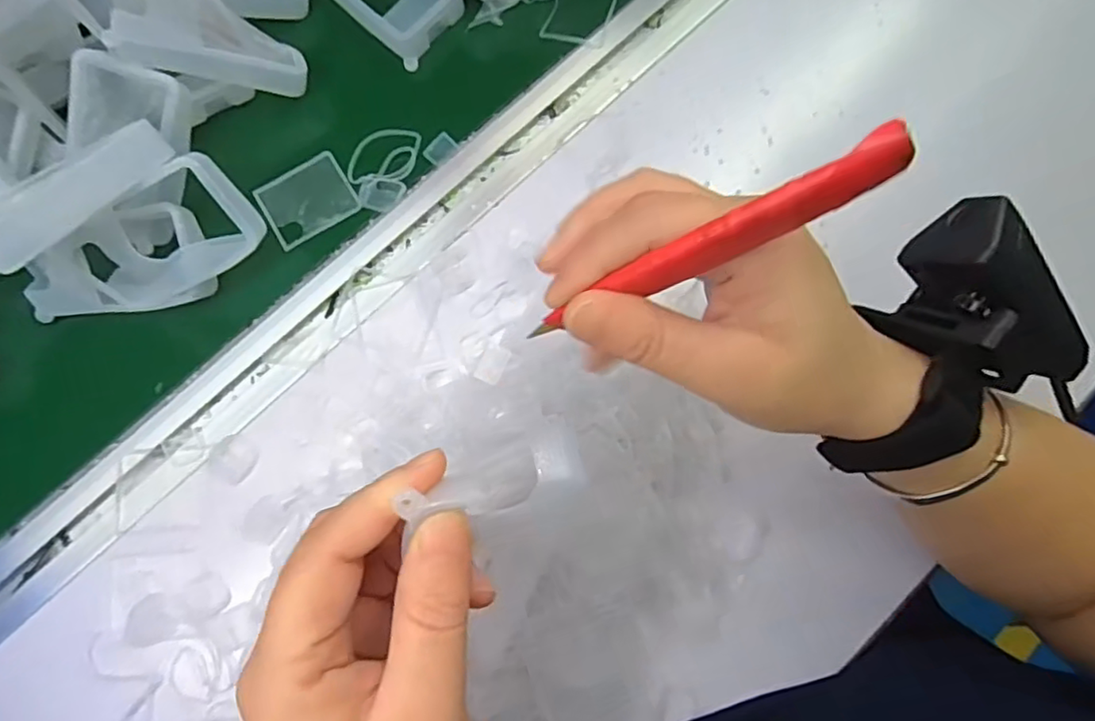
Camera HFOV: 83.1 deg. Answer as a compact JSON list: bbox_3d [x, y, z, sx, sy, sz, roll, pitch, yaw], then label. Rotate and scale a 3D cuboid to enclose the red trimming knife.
[{"bbox_3d":[0.039,-0.028,0.167,0.111,0.010,0.009,-25,77,38],"label":"red trimming knife"}]

